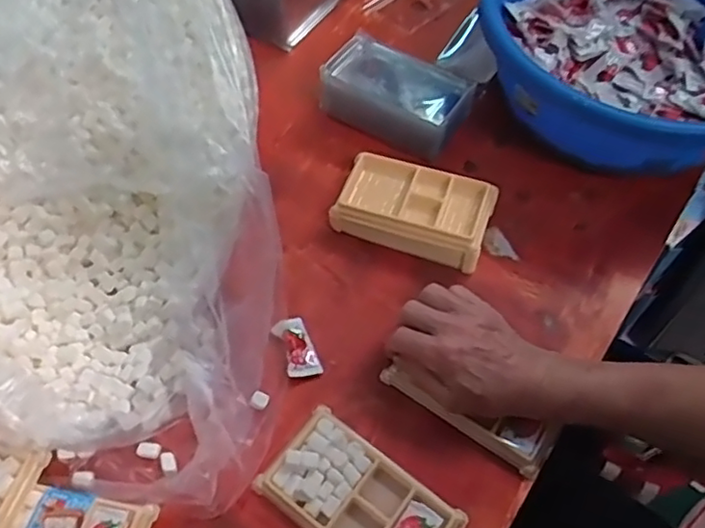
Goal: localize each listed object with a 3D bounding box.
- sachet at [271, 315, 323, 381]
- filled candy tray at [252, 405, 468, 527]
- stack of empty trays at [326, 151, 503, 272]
[{"bbox_3d":[-0.047,0.070,0.543,0.027,0.013,0.058,-18,59,-12],"label":"sachet"},{"bbox_3d":[0.006,0.173,0.472,0.136,0.013,0.079,32,62,18],"label":"filled candy tray"},{"bbox_3d":[0.056,-0.053,0.604,0.143,0.041,0.075,18,59,10],"label":"stack of empty trays"}]

